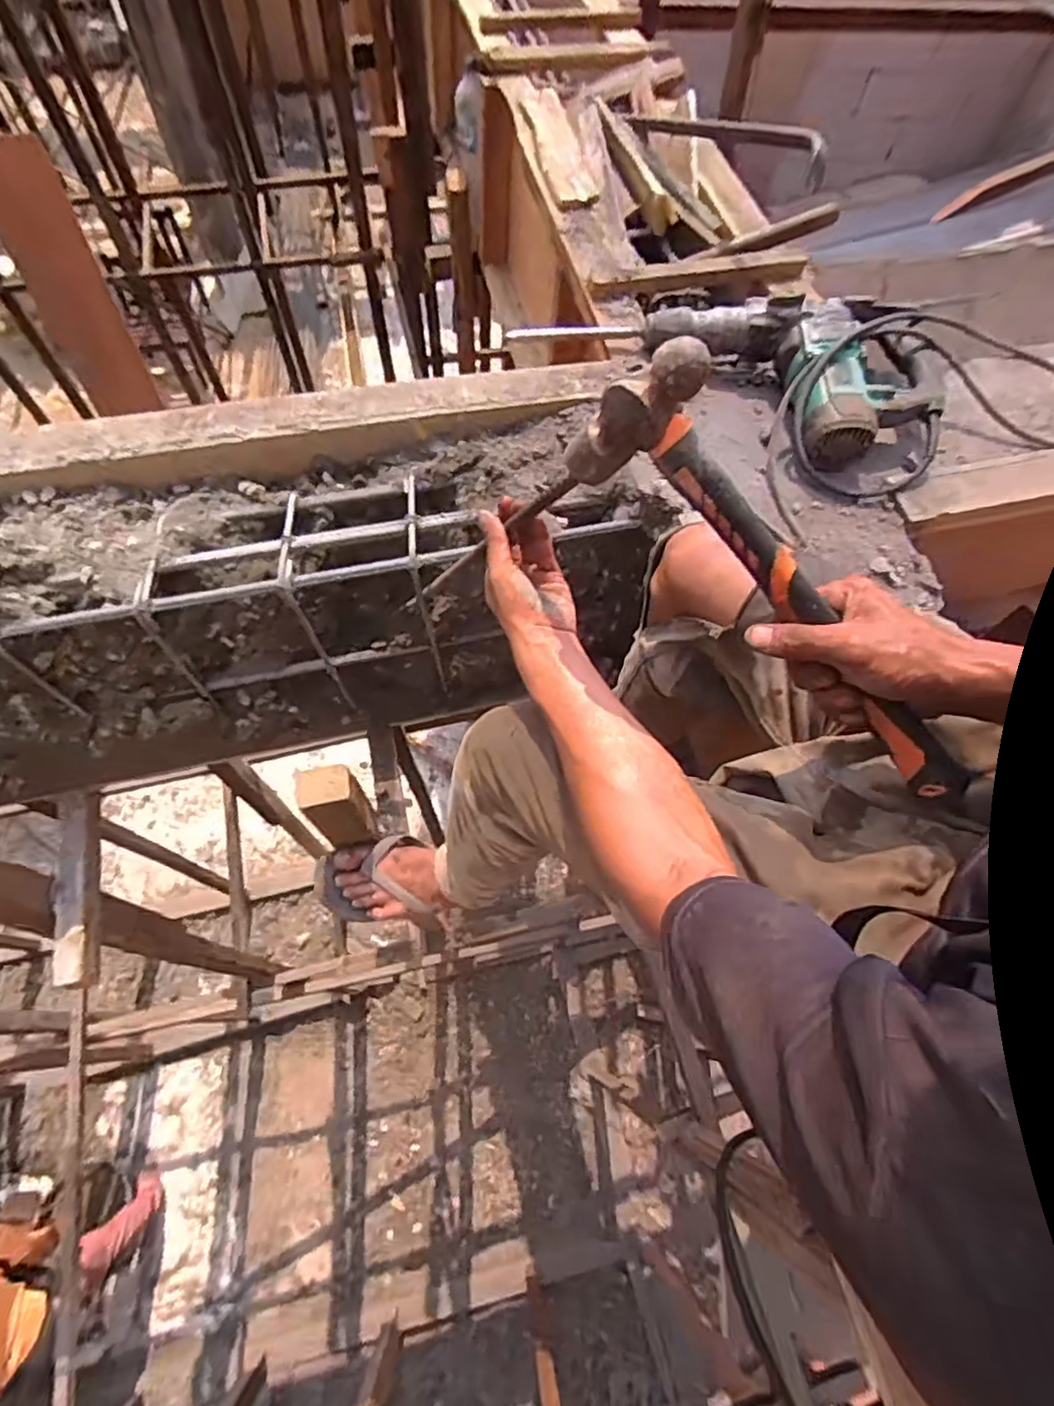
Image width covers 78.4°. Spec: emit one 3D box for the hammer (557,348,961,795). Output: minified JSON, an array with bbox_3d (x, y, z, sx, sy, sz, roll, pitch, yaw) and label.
[{"bbox_3d":[0.174,-0.065,0.433,0.355,0.117,0.038,47,69,-8],"label":"hammer"}]

